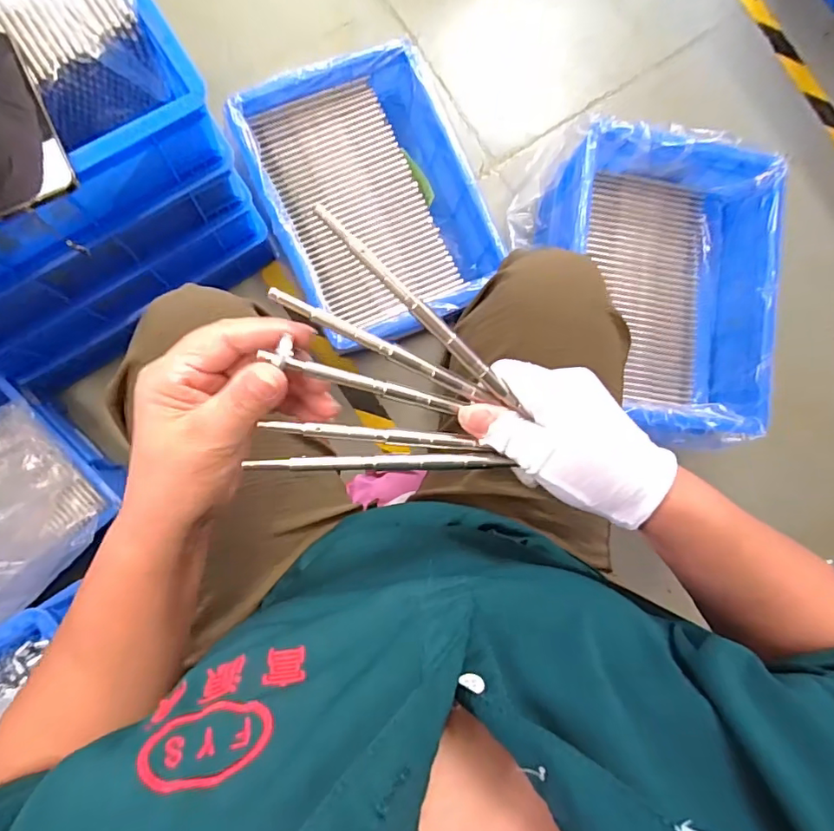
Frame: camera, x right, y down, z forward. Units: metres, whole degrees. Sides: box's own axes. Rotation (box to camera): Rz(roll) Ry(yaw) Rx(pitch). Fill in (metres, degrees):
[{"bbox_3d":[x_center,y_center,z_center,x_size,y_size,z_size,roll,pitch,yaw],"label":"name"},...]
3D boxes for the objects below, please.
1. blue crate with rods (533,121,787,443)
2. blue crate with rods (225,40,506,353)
[{"bbox_3d":[0.346,-0.180,0.792,0.308,0.137,0.416,7,85,-7],"label":"blue crate with rods"},{"bbox_3d":[-0.075,-0.331,0.846,0.312,0.113,0.404,-25,90,-9],"label":"blue crate with rods"}]

